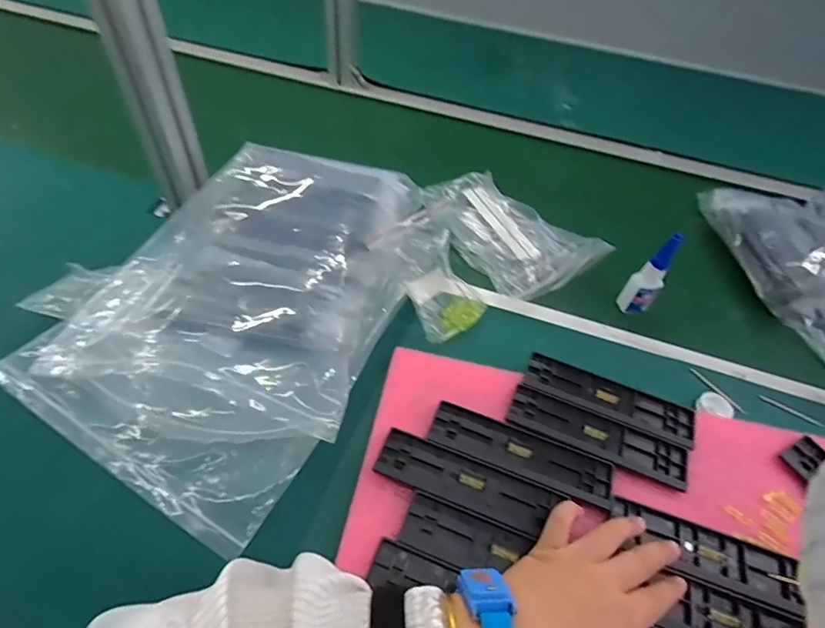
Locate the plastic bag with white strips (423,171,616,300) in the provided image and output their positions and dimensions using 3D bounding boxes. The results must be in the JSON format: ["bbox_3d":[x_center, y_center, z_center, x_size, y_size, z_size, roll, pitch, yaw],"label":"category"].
[{"bbox_3d":[0.125,-0.105,0.610,0.131,0.047,0.211,-35,62,-28],"label":"plastic bag with white strips"}]

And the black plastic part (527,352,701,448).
[{"bbox_3d":[0.187,0.081,0.452,0.157,0.008,0.042,21,52,11],"label":"black plastic part"}]

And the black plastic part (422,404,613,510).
[{"bbox_3d":[0.095,0.120,0.413,0.157,0.005,0.044,19,52,10],"label":"black plastic part"}]

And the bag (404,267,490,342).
[{"bbox_3d":[0.036,-0.012,0.524,0.078,0.029,0.069,-33,61,-28],"label":"bag"}]

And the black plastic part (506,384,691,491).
[{"bbox_3d":[0.168,0.109,0.429,0.158,0.005,0.046,22,53,12],"label":"black plastic part"}]

